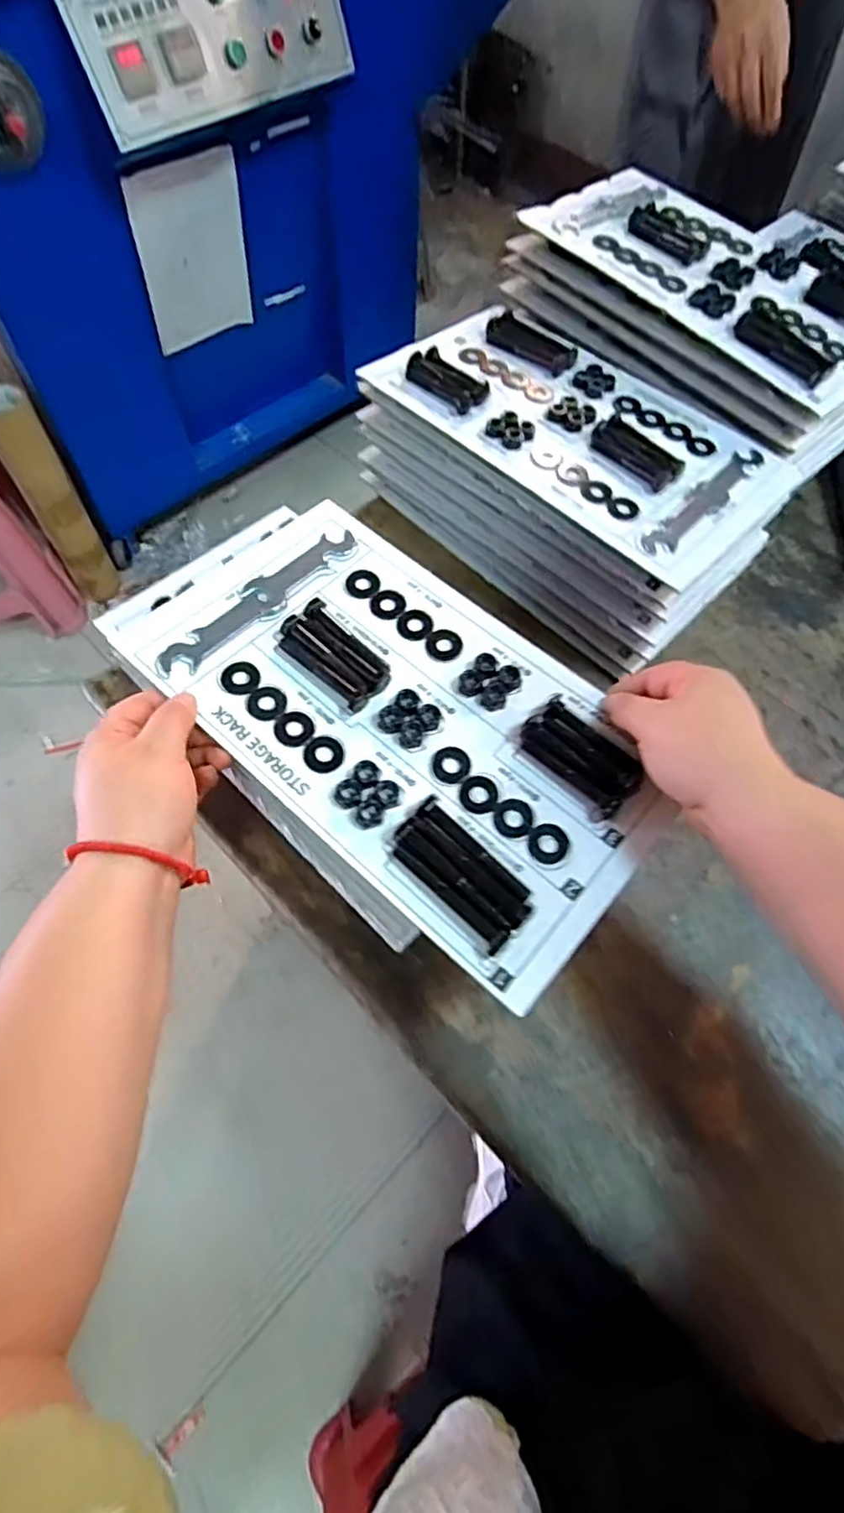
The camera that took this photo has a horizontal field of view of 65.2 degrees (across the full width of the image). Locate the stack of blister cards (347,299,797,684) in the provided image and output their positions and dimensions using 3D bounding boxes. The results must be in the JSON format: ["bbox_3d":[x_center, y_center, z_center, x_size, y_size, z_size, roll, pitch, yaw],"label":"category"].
[{"bbox_3d":[0.136,-0.260,0.597,0.333,0.115,0.219,40,68,18],"label":"stack of blister cards"}]

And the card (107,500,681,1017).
[{"bbox_3d":[-0.012,-0.029,0.418,0.330,0.026,0.186,38,68,17],"label":"card"}]

